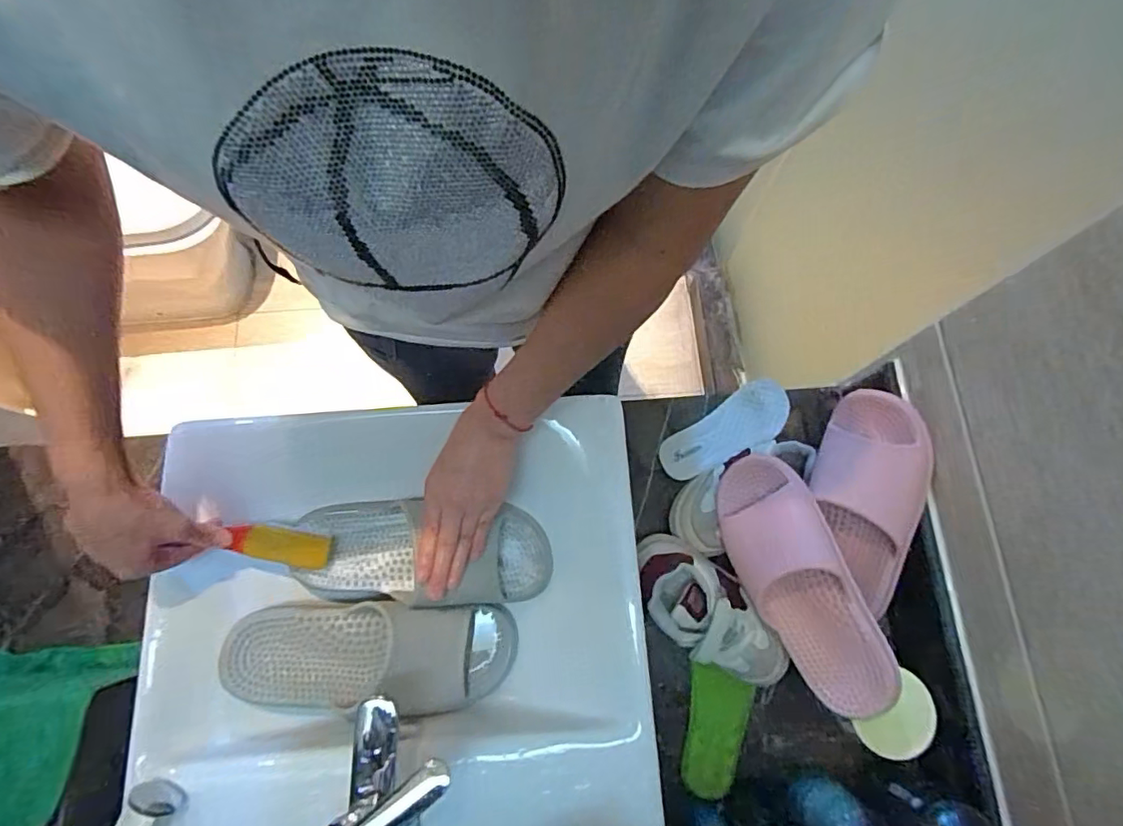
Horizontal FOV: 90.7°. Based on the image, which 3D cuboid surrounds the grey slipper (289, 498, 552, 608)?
[{"bbox_3d":[-0.137,0.136,0.540,0.244,0.055,0.095,3,75,0],"label":"grey slipper"}]

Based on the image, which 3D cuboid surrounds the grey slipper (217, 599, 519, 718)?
[{"bbox_3d":[-0.180,0.238,0.539,0.260,0.049,0.098,0,75,-1],"label":"grey slipper"}]

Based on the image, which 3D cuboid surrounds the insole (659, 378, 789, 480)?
[{"bbox_3d":[0.204,0.023,0.681,0.173,0.007,0.073,-35,61,-7],"label":"insole"}]

